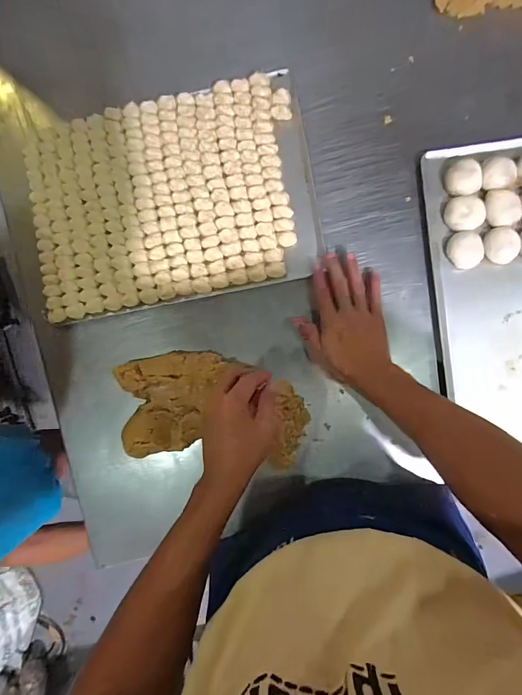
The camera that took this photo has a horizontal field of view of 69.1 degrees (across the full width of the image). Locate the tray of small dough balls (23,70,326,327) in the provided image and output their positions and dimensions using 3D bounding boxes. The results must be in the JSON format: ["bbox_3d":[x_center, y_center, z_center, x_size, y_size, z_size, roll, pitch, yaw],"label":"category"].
[{"bbox_3d":[-0.152,-0.240,0.611,0.453,0.029,0.327,-10,88,6],"label":"tray of small dough balls"}]

